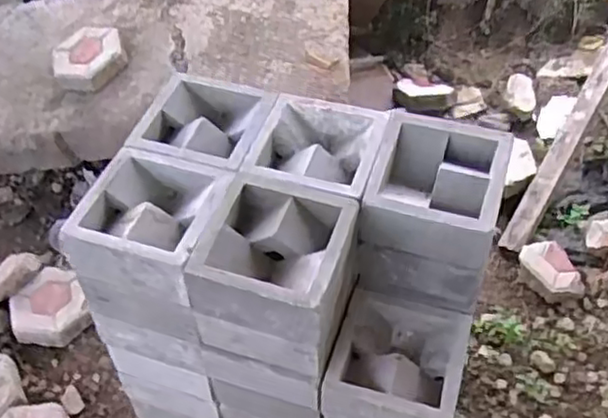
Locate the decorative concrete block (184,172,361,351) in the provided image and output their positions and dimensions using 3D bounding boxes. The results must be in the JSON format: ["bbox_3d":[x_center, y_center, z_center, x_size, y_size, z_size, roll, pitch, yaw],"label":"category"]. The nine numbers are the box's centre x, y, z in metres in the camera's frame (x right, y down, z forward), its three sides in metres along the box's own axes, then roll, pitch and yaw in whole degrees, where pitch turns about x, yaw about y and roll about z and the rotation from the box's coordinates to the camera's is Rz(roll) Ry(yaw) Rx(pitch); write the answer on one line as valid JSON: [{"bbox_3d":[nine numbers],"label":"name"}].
[{"bbox_3d":[-0.038,0.073,1.036,0.208,0.125,0.193,14,49,16],"label":"decorative concrete block"}]

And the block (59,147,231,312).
[{"bbox_3d":[-0.228,0.017,1.084,0.199,0.113,0.208,14,50,17],"label":"block"}]

